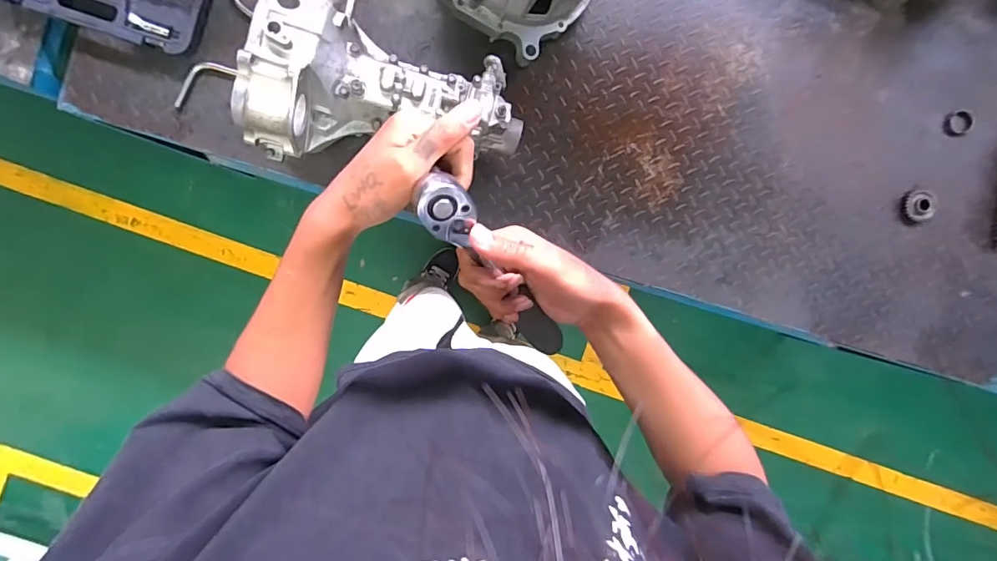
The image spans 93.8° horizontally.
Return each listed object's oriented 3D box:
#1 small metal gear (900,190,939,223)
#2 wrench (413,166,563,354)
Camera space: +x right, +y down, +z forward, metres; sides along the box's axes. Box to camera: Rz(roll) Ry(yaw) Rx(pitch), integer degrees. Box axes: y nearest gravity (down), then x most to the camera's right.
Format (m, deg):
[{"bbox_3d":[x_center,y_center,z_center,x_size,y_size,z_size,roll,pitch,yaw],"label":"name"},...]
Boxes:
[{"bbox_3d":[0.928,-0.164,1.025,0.069,0.027,0.069,-6,92,-1],"label":"small metal gear"},{"bbox_3d":[0.005,0.003,0.410,0.037,0.026,0.239,-38,138,0],"label":"wrench"}]

